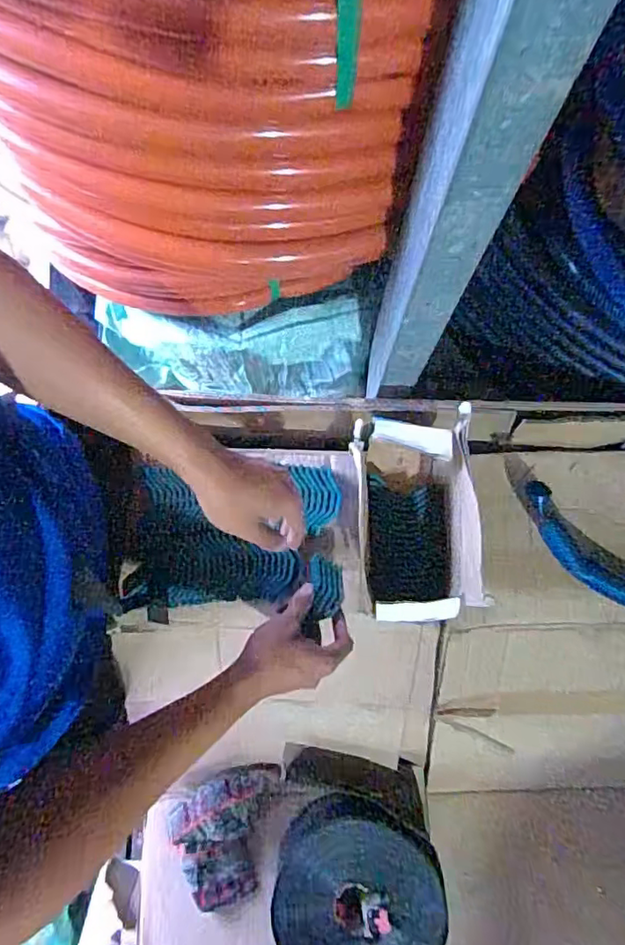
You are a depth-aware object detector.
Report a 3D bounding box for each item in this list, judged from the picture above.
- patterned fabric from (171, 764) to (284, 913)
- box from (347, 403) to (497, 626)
[{"bbox_3d":[-0.134,0.510,0.762,0.130,0.030,0.196,12,80,3],"label":"patterned fabric"},{"bbox_3d":[0.101,0.048,0.567,0.106,0.144,0.195,-4,80,0],"label":"box"}]

